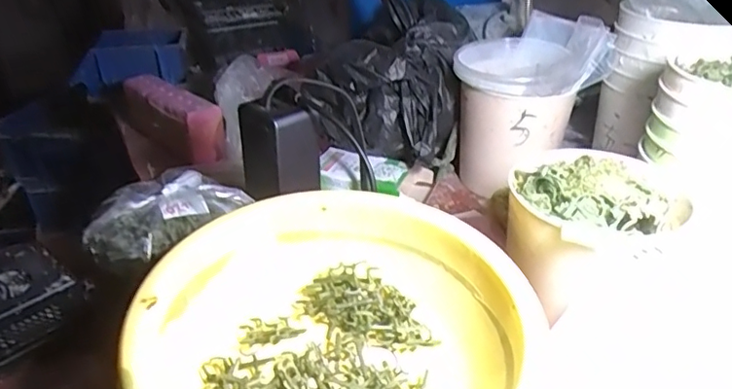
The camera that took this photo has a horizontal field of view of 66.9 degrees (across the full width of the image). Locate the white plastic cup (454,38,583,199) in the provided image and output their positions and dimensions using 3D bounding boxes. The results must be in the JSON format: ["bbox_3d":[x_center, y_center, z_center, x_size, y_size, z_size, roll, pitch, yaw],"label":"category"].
[{"bbox_3d":[0.149,-0.083,0.583,0.110,0.137,0.113,5,31,11],"label":"white plastic cup"}]

